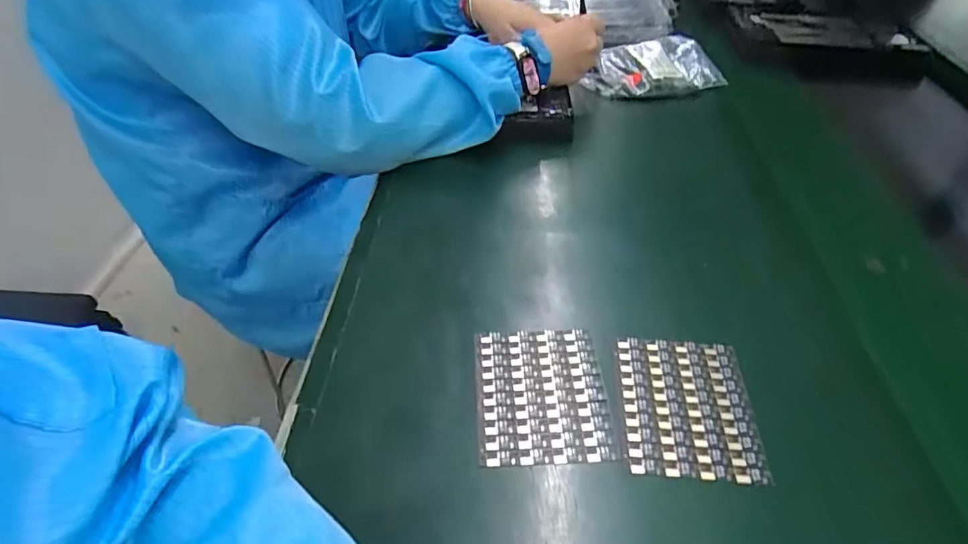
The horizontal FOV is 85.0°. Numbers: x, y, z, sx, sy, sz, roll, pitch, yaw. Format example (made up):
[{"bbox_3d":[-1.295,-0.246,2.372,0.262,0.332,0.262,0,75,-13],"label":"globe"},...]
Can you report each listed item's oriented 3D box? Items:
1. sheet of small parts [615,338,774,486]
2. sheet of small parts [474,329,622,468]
[{"bbox_3d":[0.129,0.085,0.337,0.082,0.005,0.096,4,44,4],"label":"sheet of small parts"},{"bbox_3d":[0.037,0.078,0.343,0.083,0.004,0.096,-2,44,-2],"label":"sheet of small parts"}]

